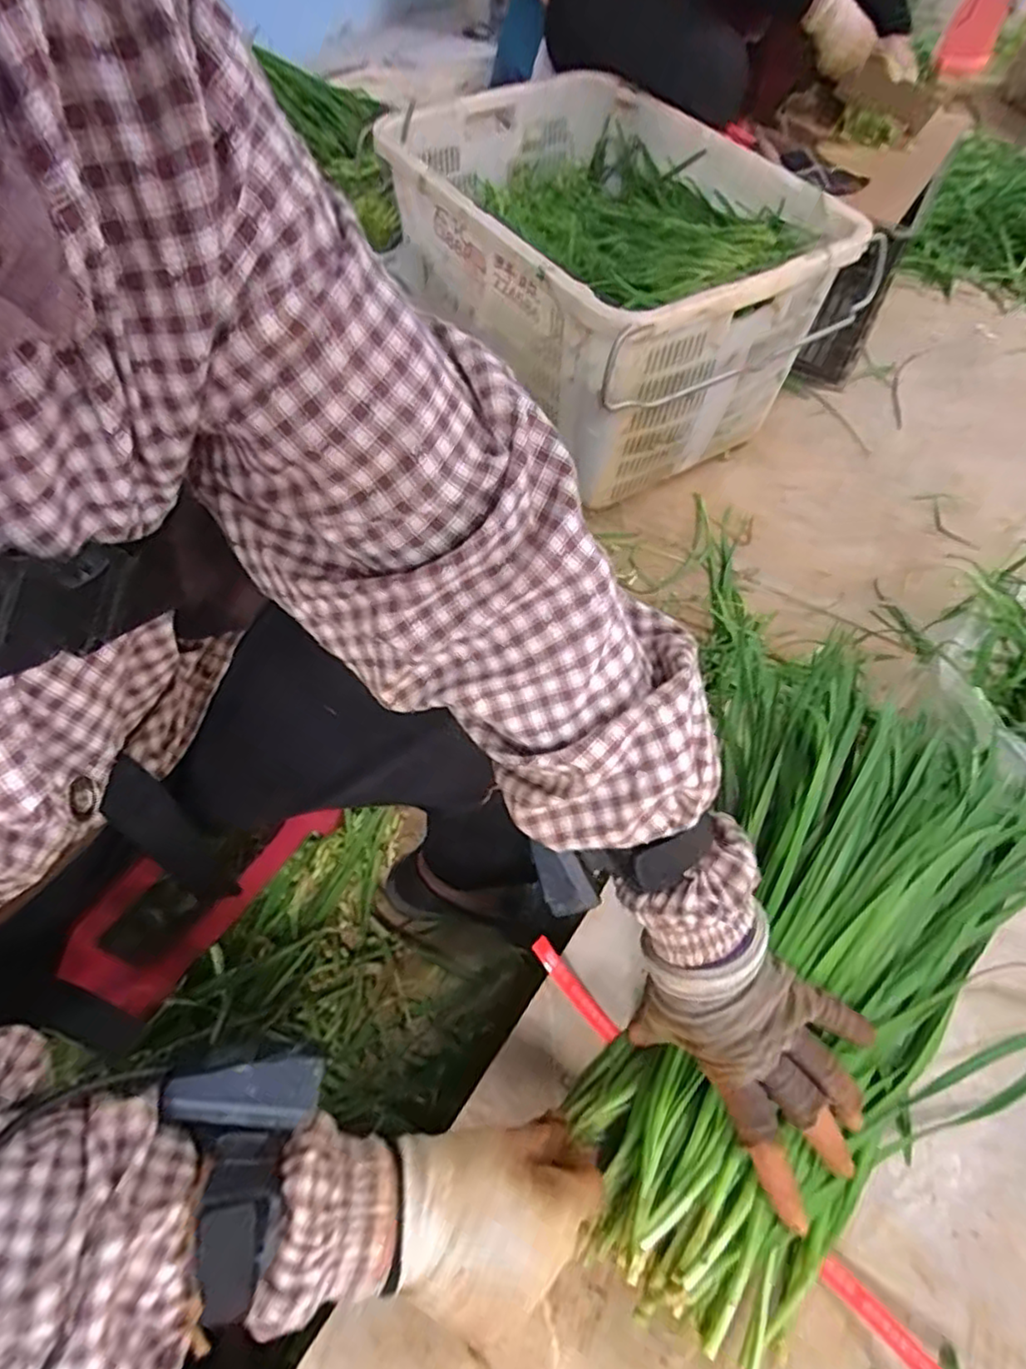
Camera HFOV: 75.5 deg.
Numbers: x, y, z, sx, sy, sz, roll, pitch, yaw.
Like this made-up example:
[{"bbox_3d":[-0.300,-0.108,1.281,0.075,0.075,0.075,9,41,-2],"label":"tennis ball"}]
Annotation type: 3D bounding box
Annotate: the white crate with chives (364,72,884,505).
[{"bbox_3d":[0.131,-0.644,1.079,0.465,0.319,0.641,-27,63,-17],"label":"white crate with chives"}]

